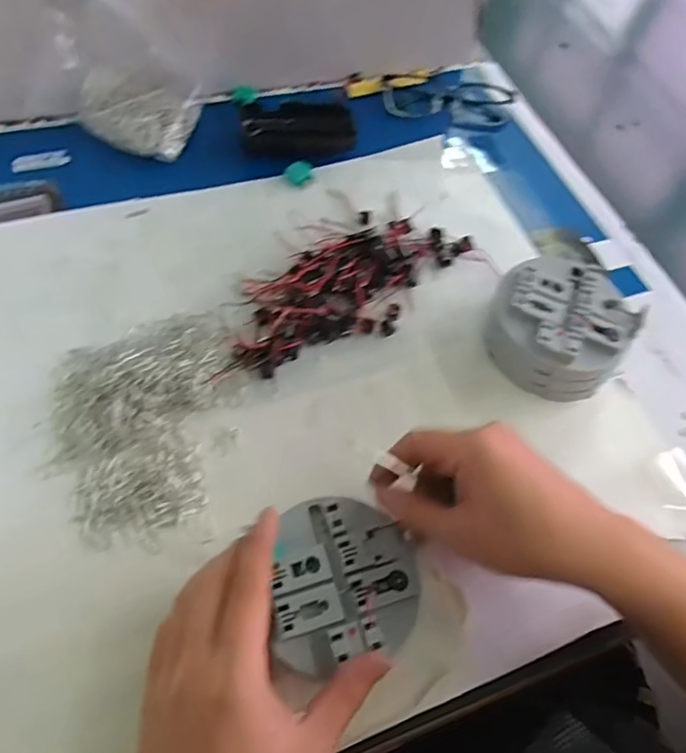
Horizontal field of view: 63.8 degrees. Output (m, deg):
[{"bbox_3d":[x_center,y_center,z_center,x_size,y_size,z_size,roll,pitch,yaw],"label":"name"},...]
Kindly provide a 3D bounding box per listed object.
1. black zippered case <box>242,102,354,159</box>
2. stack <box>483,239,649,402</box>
[{"bbox_3d":[-0.043,-0.245,0.541,0.105,0.015,0.069,-5,61,-7],"label":"black zippered case"},{"bbox_3d":[0.166,-0.037,0.426,0.103,0.055,0.099,-26,66,-18],"label":"stack"}]

